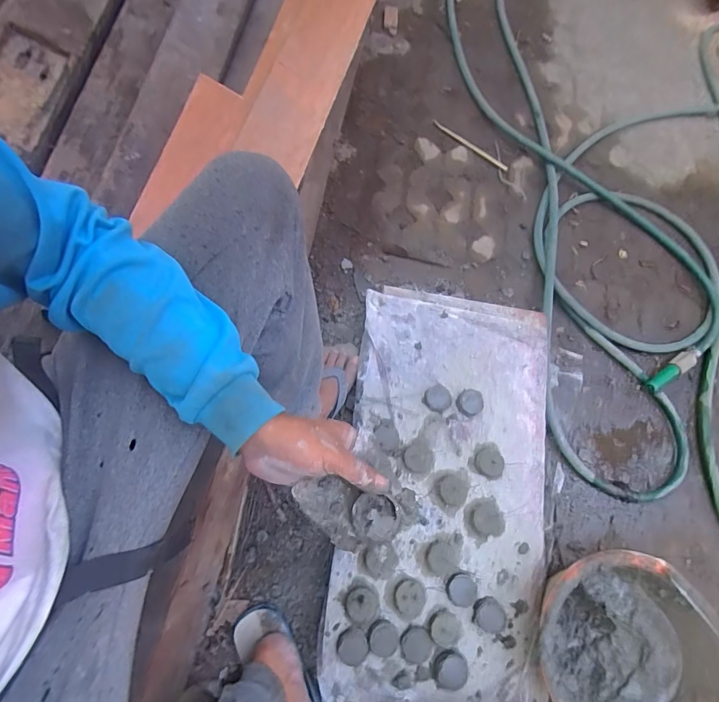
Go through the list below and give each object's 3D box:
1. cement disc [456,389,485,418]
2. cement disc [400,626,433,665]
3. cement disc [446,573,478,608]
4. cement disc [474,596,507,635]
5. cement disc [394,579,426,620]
[{"bbox_3d":[0.189,0.088,0.710,0.042,0.027,0.043,1,73,-4],"label":"cement disc"},{"bbox_3d":[0.082,0.423,0.598,0.047,0.008,0.046,1,73,-4],"label":"cement disc"},{"bbox_3d":[0.152,0.358,0.622,0.042,0.016,0.045,1,73,-4],"label":"cement disc"},{"bbox_3d":[0.192,0.388,0.612,0.046,0.016,0.044,1,73,-4],"label":"cement disc"},{"bbox_3d":[0.074,0.365,0.610,0.044,0.018,0.051,8,72,-2],"label":"cement disc"}]

